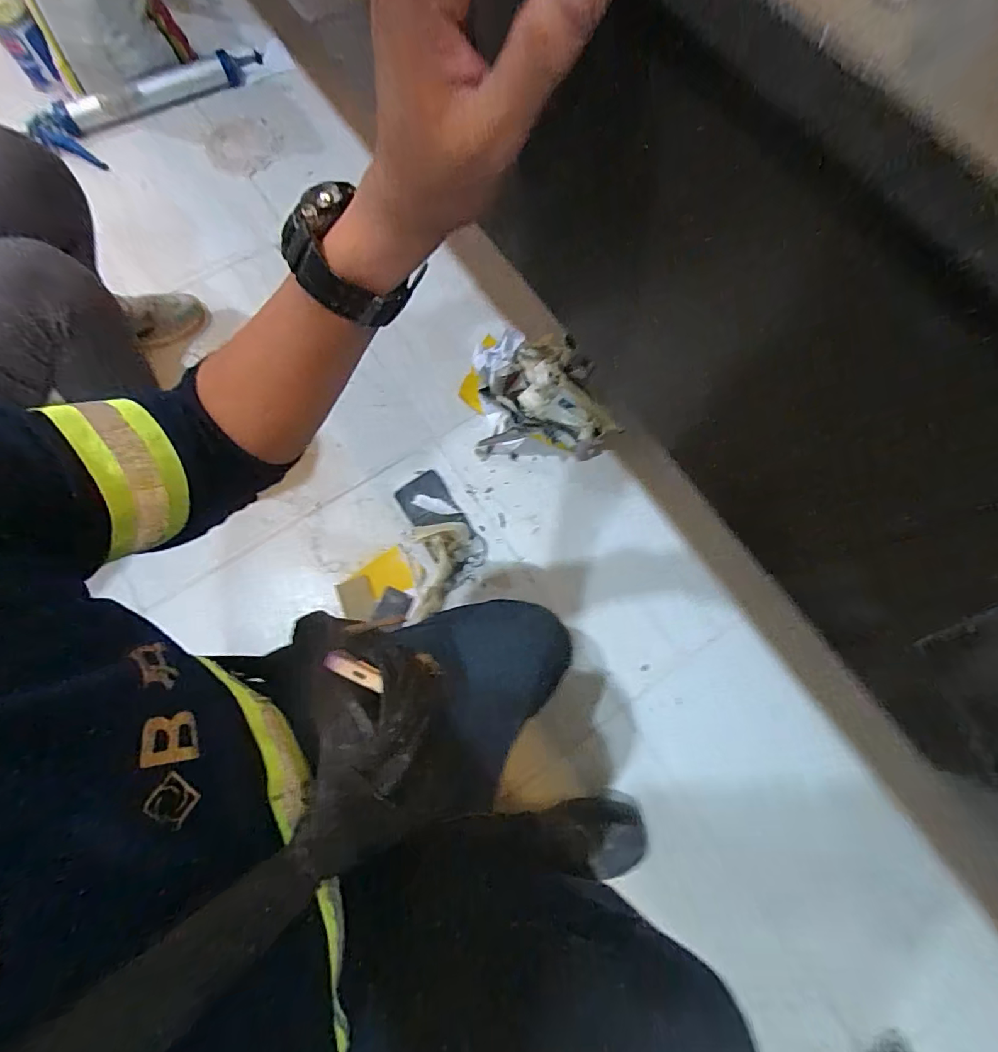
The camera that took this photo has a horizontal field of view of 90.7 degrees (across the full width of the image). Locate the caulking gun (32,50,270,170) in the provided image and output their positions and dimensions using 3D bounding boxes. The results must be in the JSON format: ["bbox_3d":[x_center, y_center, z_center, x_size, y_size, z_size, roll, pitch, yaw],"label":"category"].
[{"bbox_3d":[-0.812,-0.978,1.156,0.552,0.067,0.190,-21,76,-7],"label":"caulking gun"}]

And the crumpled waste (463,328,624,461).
[{"bbox_3d":[0.064,-0.270,0.923,0.269,0.168,0.247,-4,74,-2],"label":"crumpled waste"}]

